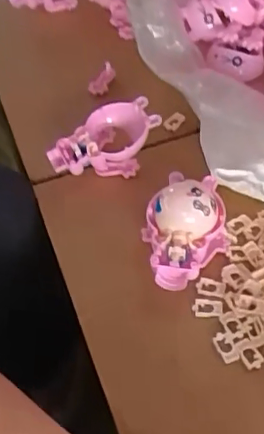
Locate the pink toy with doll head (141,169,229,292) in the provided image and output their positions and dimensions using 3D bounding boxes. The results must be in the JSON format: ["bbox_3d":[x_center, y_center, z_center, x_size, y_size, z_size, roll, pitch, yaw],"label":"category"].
[{"bbox_3d":[0.044,0.013,0.439,0.067,0.056,0.087,-11,52,-3],"label":"pink toy with doll head"}]

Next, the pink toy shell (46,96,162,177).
[{"bbox_3d":[-0.026,-0.073,0.523,0.100,0.044,0.062,-6,52,2],"label":"pink toy shell"}]

